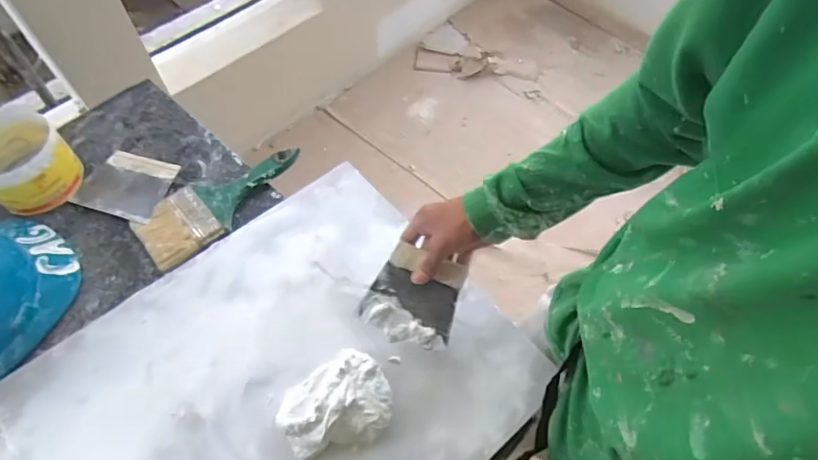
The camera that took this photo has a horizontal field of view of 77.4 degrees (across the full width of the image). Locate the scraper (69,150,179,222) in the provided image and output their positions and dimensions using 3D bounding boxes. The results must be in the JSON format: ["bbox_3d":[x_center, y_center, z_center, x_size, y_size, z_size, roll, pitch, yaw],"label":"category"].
[{"bbox_3d":[-0.394,-0.064,0.714,0.135,0.019,0.101,13,60,9],"label":"scraper"}]

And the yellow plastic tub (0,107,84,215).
[{"bbox_3d":[-0.524,-0.093,0.689,0.137,0.072,0.107,34,65,19],"label":"yellow plastic tub"}]

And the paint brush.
[{"bbox_3d":[-0.255,-0.045,0.698,0.231,0.020,0.096,-40,66,-20],"label":"paint brush"}]

